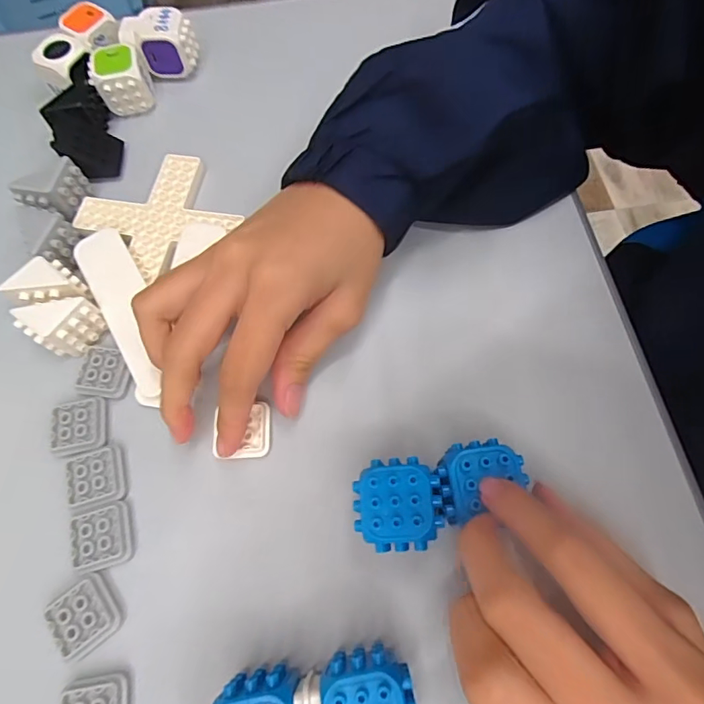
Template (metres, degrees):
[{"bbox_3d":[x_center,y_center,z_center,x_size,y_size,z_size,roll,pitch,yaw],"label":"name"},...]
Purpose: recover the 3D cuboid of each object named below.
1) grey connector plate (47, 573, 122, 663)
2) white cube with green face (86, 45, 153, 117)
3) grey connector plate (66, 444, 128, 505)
[{"bbox_3d":[-0.117,0.115,0.202,0.024,0.006,0.029,-34,71,-12],"label":"grey connector plate"},{"bbox_3d":[-0.155,-0.183,0.311,0.034,0.027,0.032,-18,69,-6],"label":"white cube with green face"},{"bbox_3d":[-0.125,0.060,0.225,0.025,0.004,0.027,-15,68,-5],"label":"grey connector plate"}]

